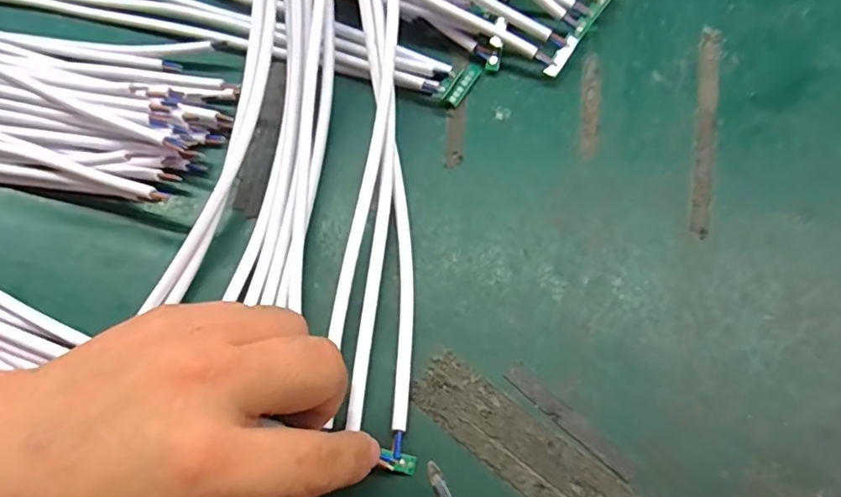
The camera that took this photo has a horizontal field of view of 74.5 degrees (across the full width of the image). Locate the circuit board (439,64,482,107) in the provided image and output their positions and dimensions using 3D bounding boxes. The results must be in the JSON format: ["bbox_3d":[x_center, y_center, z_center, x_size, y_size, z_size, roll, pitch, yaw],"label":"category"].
[{"bbox_3d":[0.023,-0.092,0.308,0.010,0.006,0.030,31,71,16],"label":"circuit board"}]

